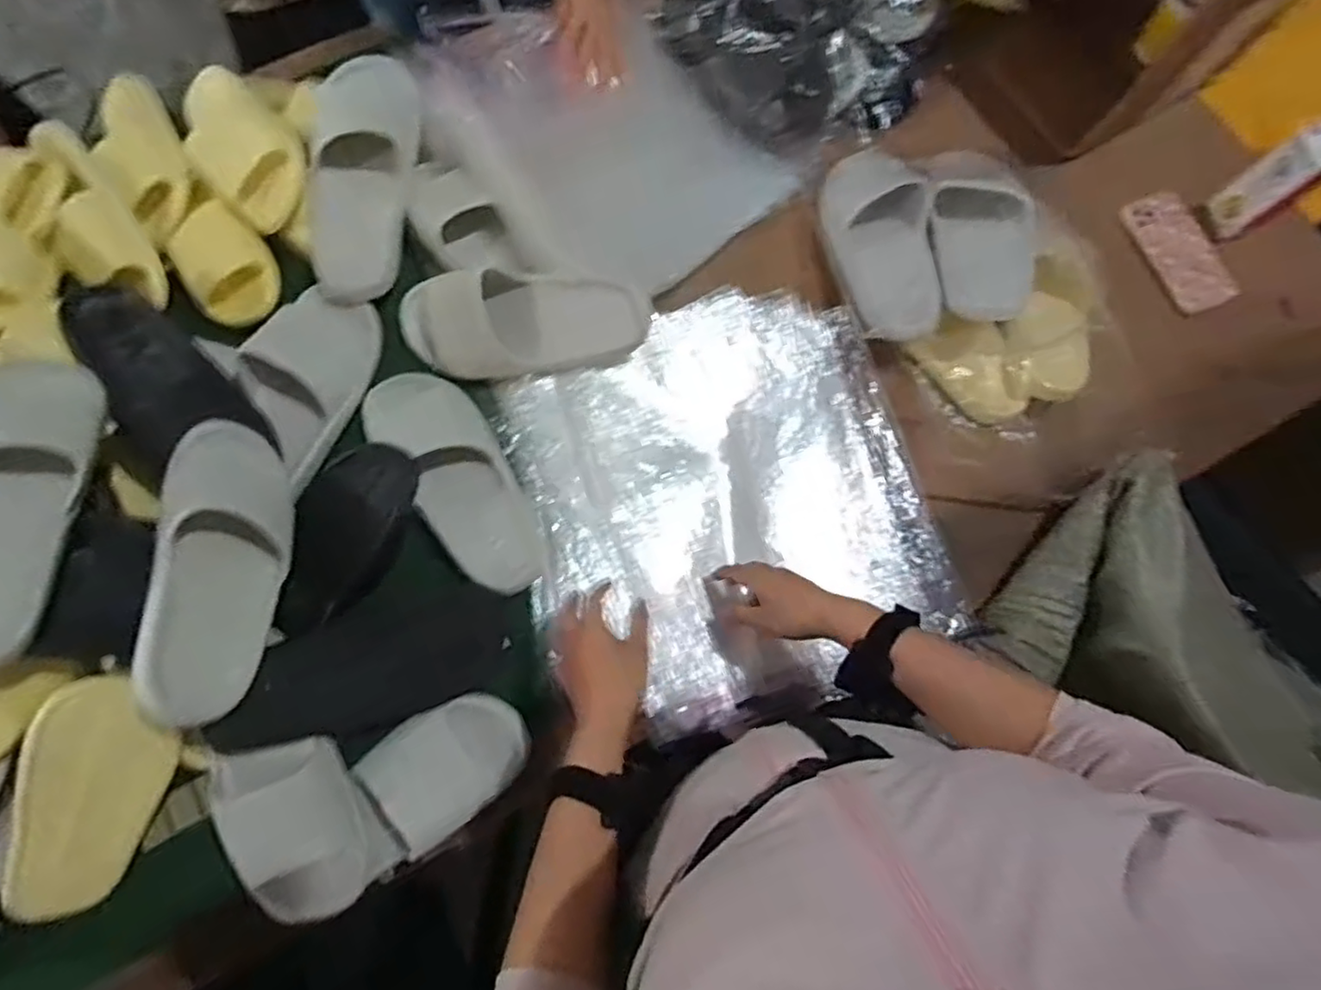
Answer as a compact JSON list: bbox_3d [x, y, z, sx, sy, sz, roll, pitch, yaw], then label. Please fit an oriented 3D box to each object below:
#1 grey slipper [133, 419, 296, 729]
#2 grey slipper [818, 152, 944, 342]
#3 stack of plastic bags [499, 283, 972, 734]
[{"bbox_3d":[-0.399,0.061,0.607,0.078,0.104,0.277,-13,66,36],"label":"grey slipper"},{"bbox_3d":[0.258,-0.310,0.777,0.108,0.084,0.312,-3,62,-3],"label":"grey slipper"},{"bbox_3d":[0.061,0.003,0.705,0.408,0.048,0.429,-16,76,-6],"label":"stack of plastic bags"}]

